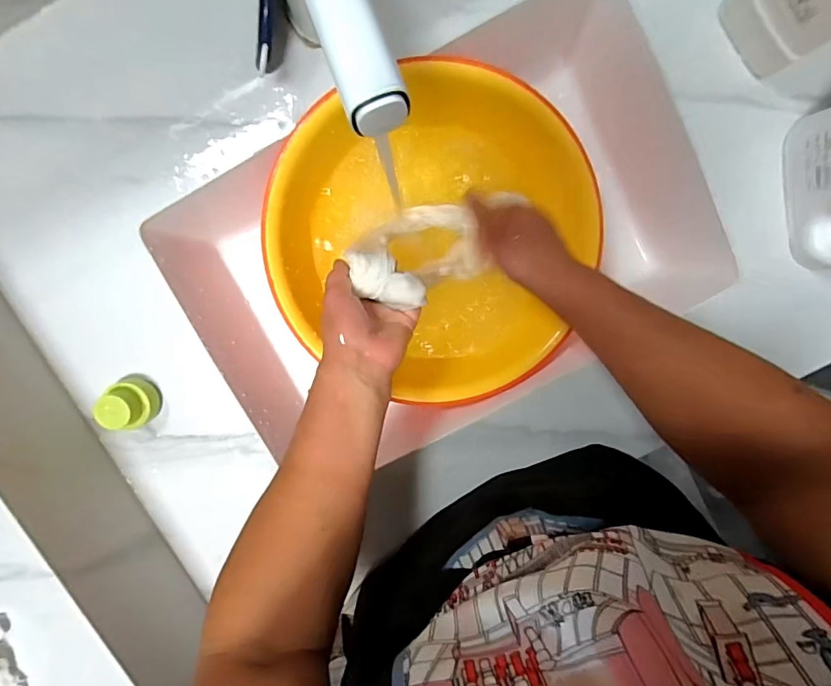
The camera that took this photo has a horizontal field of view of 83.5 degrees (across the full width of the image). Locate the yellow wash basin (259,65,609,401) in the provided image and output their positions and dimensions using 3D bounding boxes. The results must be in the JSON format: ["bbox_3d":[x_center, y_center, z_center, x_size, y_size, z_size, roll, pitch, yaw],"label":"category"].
[{"bbox_3d":[0.022,-0.105,0.489,0.312,0.101,0.290,0,99,-1],"label":"yellow wash basin"}]

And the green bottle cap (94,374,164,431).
[{"bbox_3d":[-0.272,0.058,0.441,0.044,0.045,0.049,-27,99,3],"label":"green bottle cap"}]

